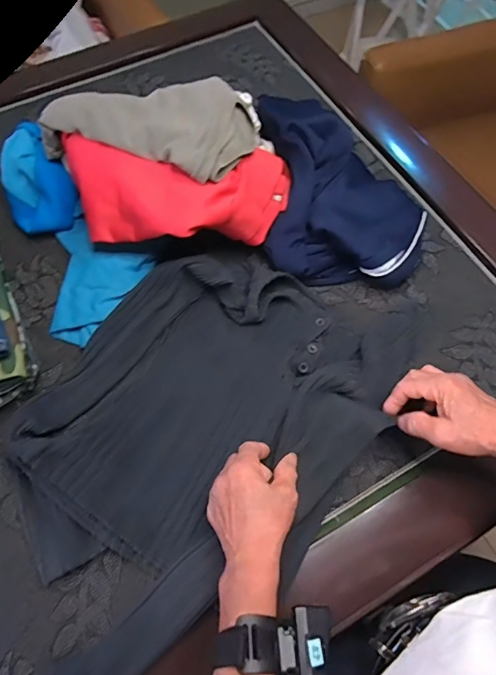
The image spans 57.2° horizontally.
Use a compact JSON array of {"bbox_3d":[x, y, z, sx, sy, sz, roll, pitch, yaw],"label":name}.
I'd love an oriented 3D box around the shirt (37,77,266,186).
[{"bbox_3d":[-0.120,-0.259,0.549,0.259,0.055,0.132,12,65,5],"label":"shirt"}]

